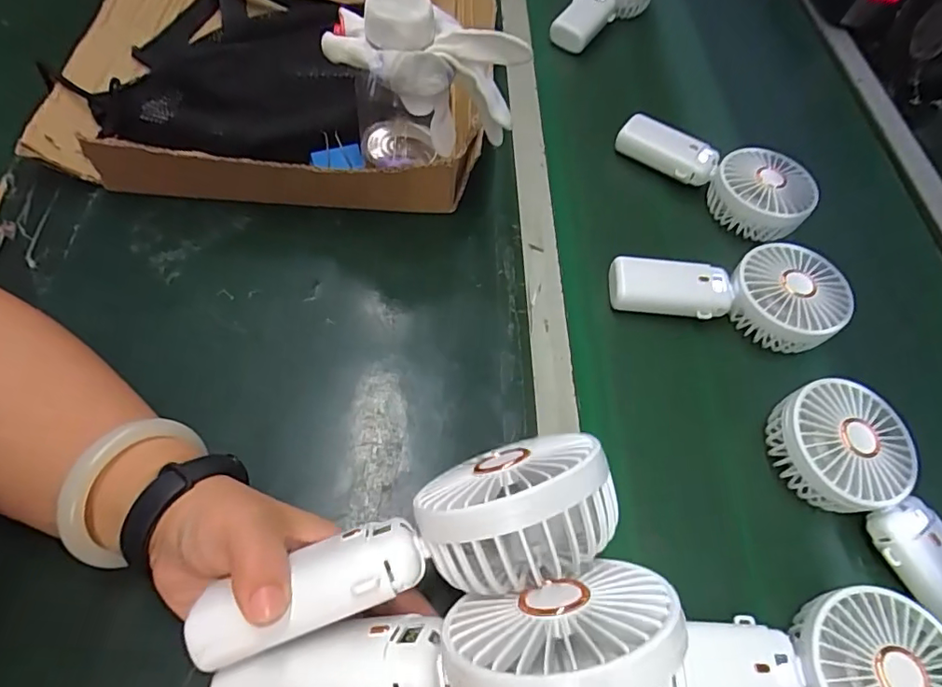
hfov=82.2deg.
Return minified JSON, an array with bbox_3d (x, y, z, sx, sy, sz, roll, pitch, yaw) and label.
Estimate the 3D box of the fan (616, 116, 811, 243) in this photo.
[{"bbox_3d":[0.233,-0.168,0.517,0.185,0.043,0.078,38,62,15],"label":"fan"}]

